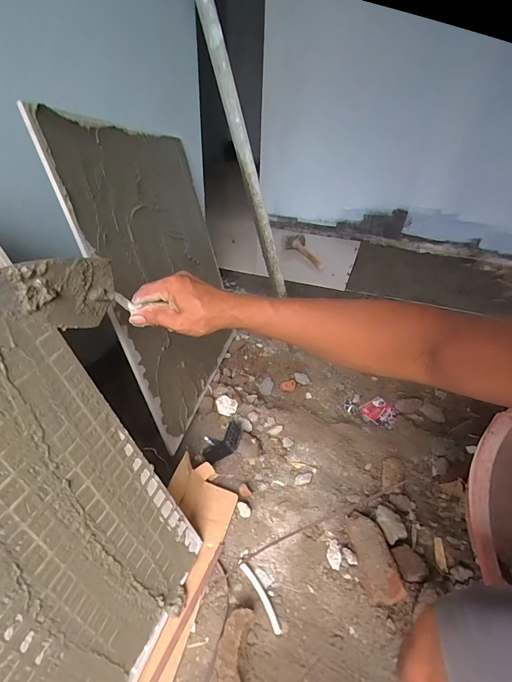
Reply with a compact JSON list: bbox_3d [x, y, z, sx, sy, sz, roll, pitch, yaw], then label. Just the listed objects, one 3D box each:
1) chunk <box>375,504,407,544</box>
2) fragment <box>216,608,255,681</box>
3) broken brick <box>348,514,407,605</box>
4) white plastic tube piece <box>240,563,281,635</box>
[{"bbox_3d":[0.235,0.324,0.628,0.042,0.026,0.058,-13,35,-20],"label":"chunk"},{"bbox_3d":[-0.030,0.413,0.476,0.039,0.027,0.085,6,33,7],"label":"fragment"},{"bbox_3d":[0.192,0.347,0.581,0.054,0.029,0.139,-29,34,9],"label":"broken brick"},{"bbox_3d":[0.008,0.386,0.540,0.016,0.009,0.104,-18,38,-27],"label":"white plastic tube piece"}]

